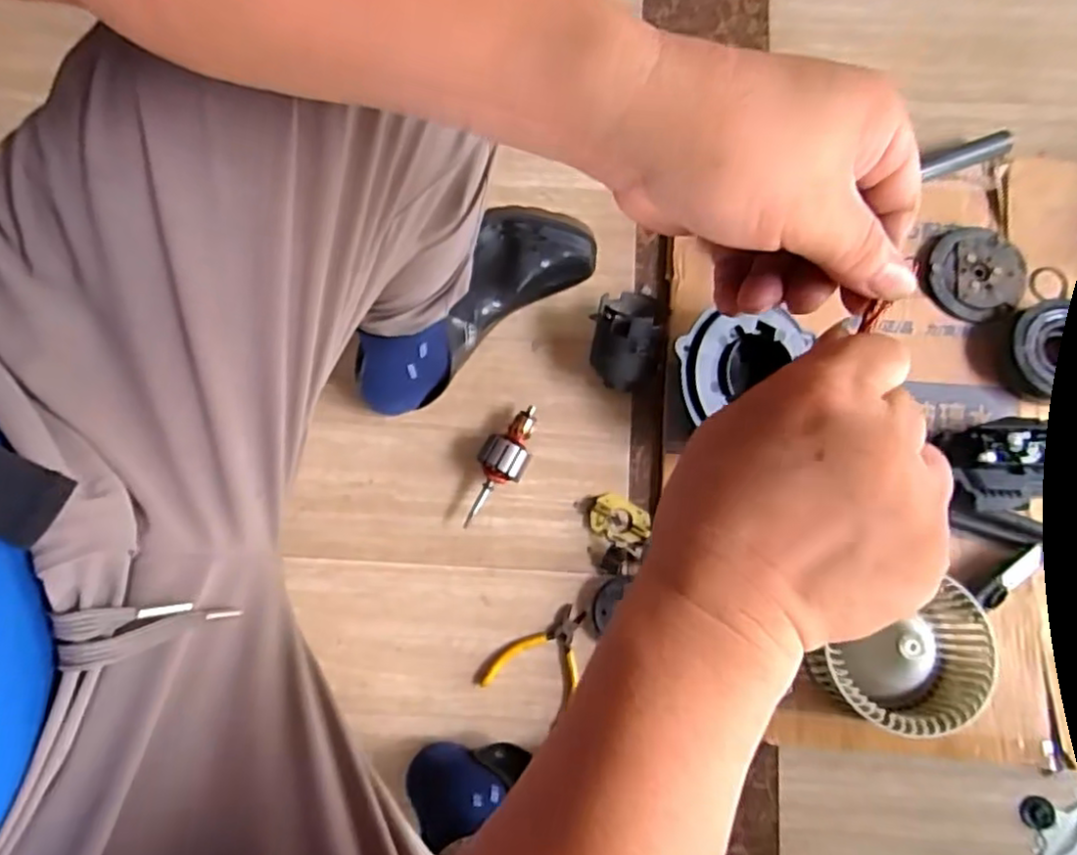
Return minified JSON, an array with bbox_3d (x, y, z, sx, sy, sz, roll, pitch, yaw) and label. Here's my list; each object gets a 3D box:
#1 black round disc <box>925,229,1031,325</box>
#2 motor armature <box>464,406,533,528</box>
[{"bbox_3d":[0.467,-0.163,0.726,0.097,0.013,0.102,0,79,1],"label":"black round disc"},{"bbox_3d":[-0.037,0.040,0.686,0.046,0.049,0.130,23,80,6],"label":"motor armature"}]

